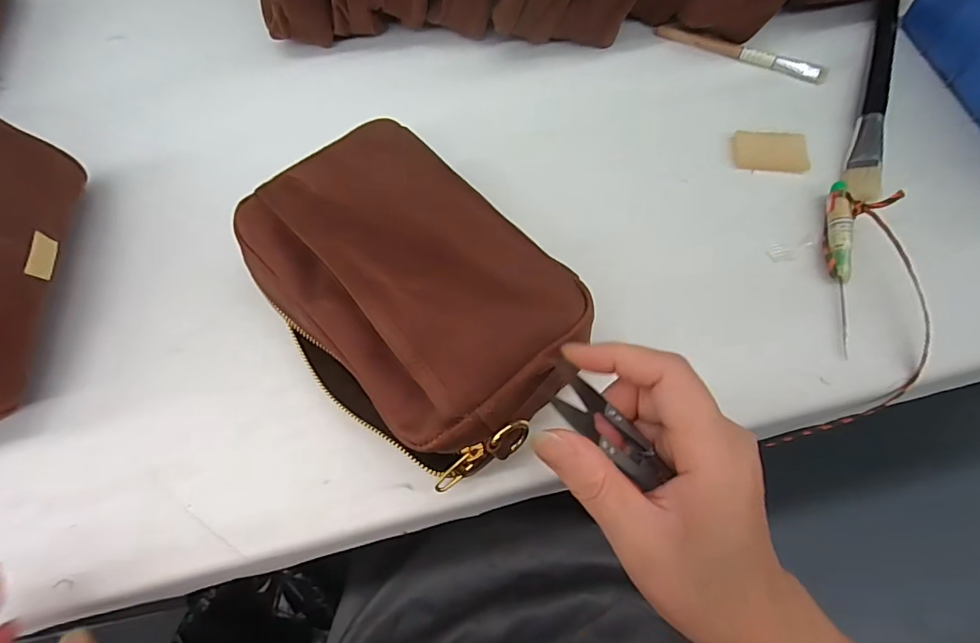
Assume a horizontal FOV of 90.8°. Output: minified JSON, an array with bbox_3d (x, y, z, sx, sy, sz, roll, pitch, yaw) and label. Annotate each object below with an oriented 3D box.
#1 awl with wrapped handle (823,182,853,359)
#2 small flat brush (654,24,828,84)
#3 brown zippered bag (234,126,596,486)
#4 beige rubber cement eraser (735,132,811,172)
[{"bbox_3d":[0.212,-0.037,0.293,0.013,0.011,0.115,12,67,9],"label":"awl with wrapped handle"},{"bbox_3d":[0.194,-0.212,0.376,0.130,0.006,0.012,27,70,14],"label":"small flat brush"},{"bbox_3d":[-0.046,-0.017,0.264,0.123,0.076,0.190,-40,70,-14],"label":"brown zippered bag"},{"bbox_3d":[0.196,-0.118,0.334,0.047,0.007,0.031,4,66,5],"label":"beige rubber cement eraser"}]

